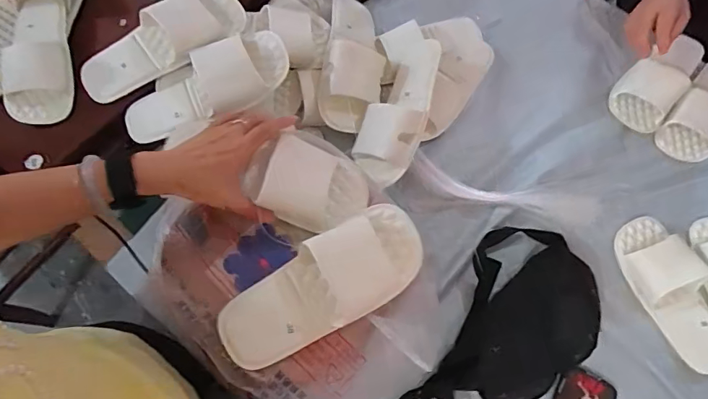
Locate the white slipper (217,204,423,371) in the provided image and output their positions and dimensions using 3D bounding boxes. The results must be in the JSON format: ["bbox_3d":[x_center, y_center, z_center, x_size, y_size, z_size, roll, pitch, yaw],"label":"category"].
[{"bbox_3d":[-0.034,0.089,0.485,0.228,0.037,0.094,-26,72,-8],"label":"white slipper"}]

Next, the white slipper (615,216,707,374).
[{"bbox_3d":[0.487,0.140,0.690,0.102,0.046,0.235,-17,73,-6],"label":"white slipper"}]

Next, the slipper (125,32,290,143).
[{"bbox_3d":[-0.237,-0.177,0.739,0.277,0.047,0.108,-26,73,5],"label":"slipper"}]

